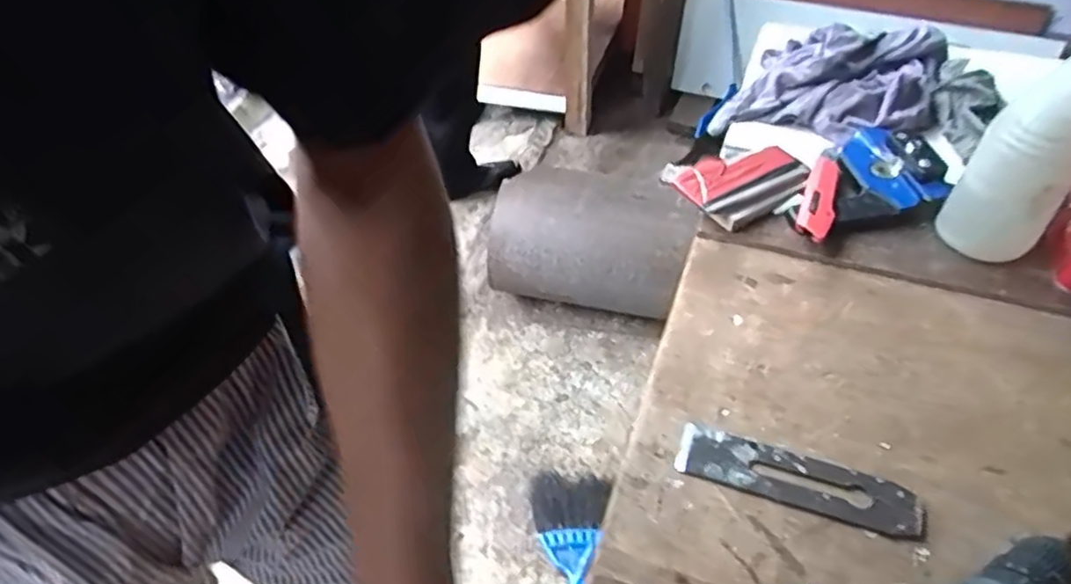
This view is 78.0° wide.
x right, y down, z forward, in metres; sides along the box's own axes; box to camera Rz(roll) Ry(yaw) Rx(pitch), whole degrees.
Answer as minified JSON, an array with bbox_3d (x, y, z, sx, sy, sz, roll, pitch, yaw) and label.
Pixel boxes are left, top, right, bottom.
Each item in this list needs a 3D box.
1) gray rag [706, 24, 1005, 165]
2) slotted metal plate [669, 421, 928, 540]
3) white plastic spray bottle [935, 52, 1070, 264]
[{"bbox_3d":[0.417,-0.278,0.863,0.319,0.083,0.229,14,48,14],"label":"gray rag"},{"bbox_3d":[0.201,0.144,0.516,0.176,0.004,0.047,13,49,16],"label":"slotted metal plate"},{"bbox_3d":[0.467,-0.158,0.600,0.084,0.277,0.123,31,54,27],"label":"white plastic spray bottle"}]

